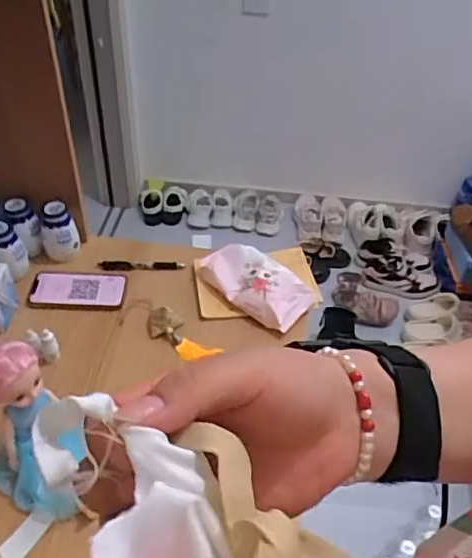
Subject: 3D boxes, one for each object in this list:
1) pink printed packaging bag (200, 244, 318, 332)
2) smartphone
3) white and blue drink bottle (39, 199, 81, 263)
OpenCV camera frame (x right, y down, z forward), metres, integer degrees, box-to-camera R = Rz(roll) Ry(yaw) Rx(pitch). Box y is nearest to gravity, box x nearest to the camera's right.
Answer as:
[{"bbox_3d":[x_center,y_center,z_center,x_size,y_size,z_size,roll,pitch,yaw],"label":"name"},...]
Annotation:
[{"bbox_3d":[0.030,0.002,0.923,0.186,0.044,0.099,27,49,22],"label":"pink printed packaging bag"},{"bbox_3d":[-0.255,0.016,0.927,0.152,0.014,0.085,4,45,0],"label":"smartphone"},{"bbox_3d":[-0.302,-0.085,0.969,0.055,0.081,0.054,-16,48,-19],"label":"white and blue drink bottle"}]

